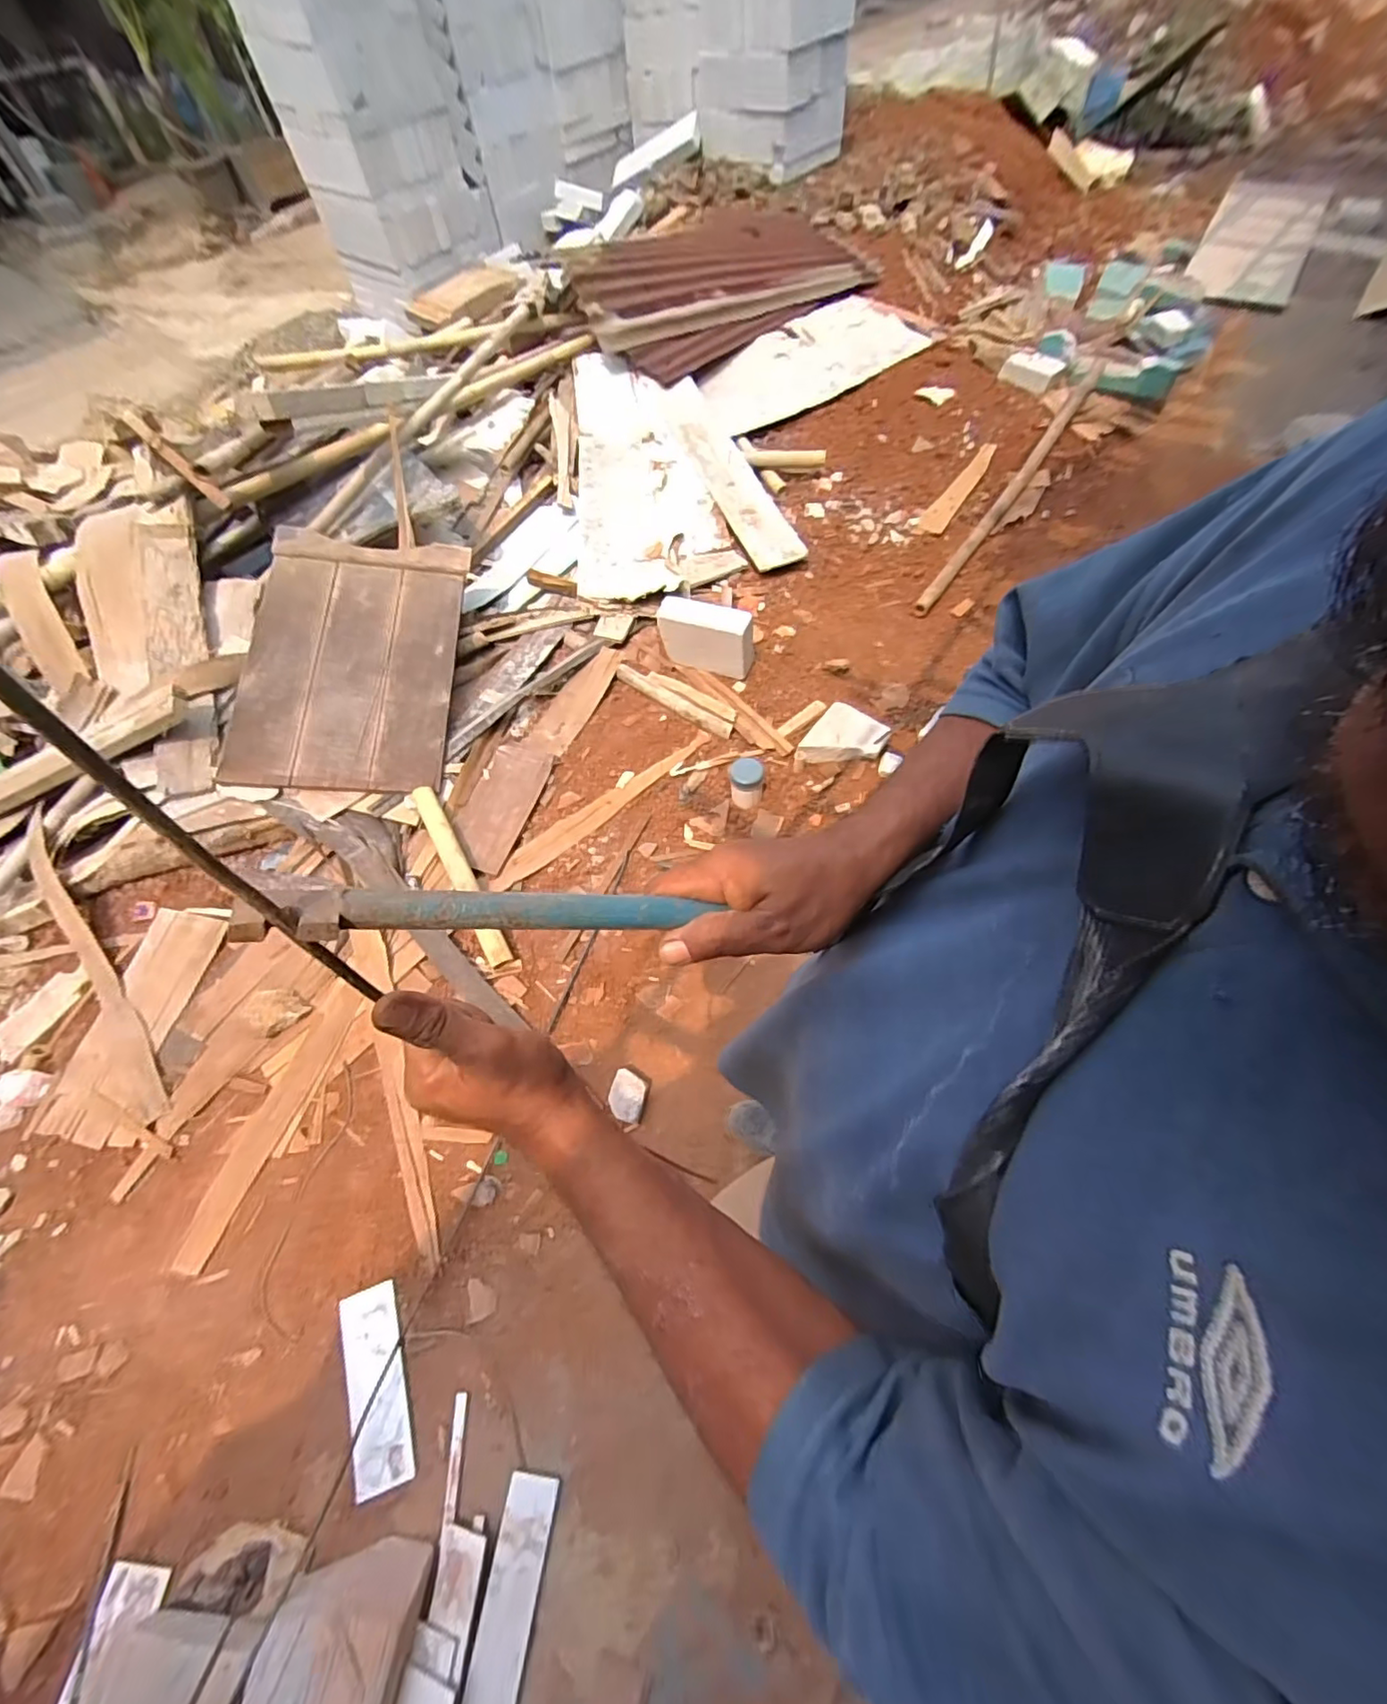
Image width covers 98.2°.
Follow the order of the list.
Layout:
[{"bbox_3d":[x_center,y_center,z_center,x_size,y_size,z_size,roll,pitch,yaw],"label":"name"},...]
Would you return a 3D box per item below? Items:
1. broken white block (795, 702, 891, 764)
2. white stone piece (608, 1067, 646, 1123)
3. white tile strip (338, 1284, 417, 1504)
[{"bbox_3d":[0.438,-0.315,1.756,0.197,0.072,0.246,31,65,18],"label":"broken white block"},{"bbox_3d":[-0.141,0.524,1.304,0.076,0.037,0.098,11,61,8],"label":"white stone piece"},{"bbox_3d":[-0.565,0.943,1.067,0.108,0.011,0.289,-22,62,-11],"label":"white tile strip"}]

